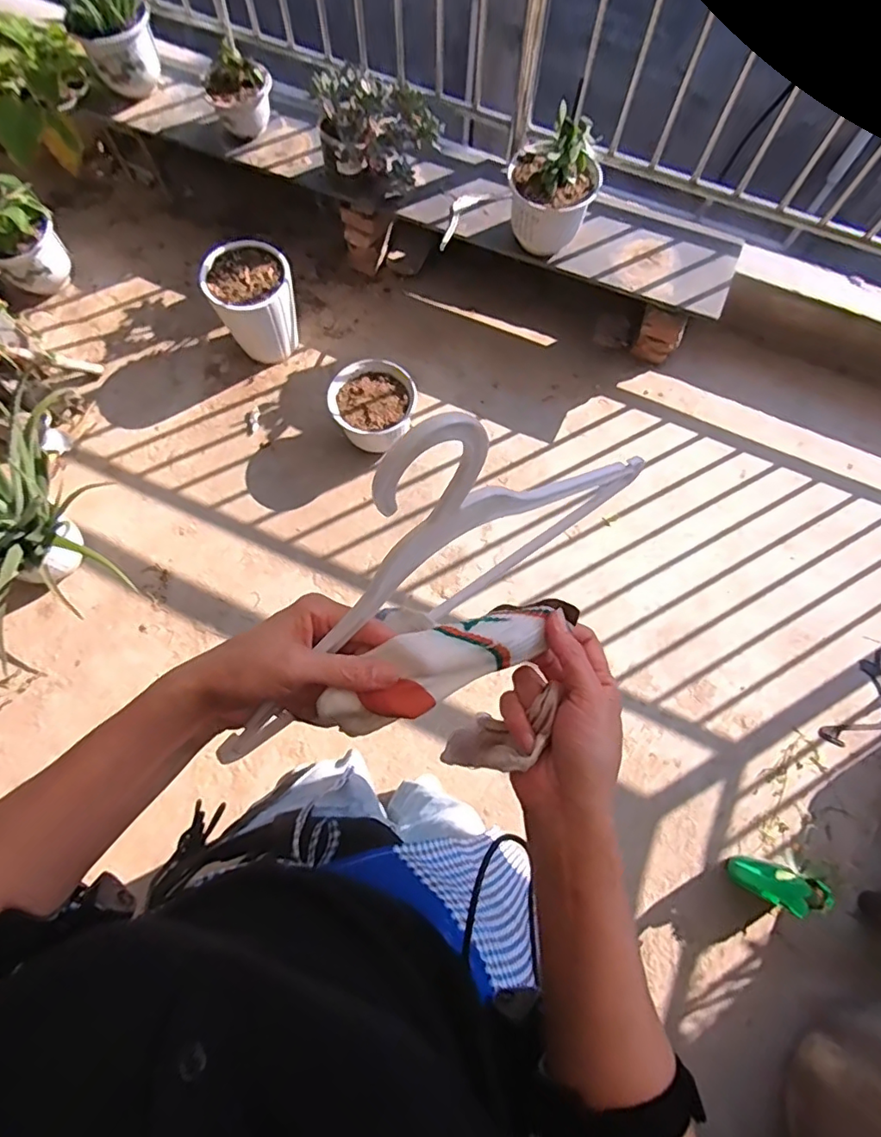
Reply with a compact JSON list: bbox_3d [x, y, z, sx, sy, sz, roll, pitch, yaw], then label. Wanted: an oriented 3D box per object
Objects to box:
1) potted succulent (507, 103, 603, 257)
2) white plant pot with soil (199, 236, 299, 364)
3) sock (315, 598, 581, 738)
[{"bbox_3d":[0.286,-0.975,1.393,0.227,0.255,0.199,12,73,2],"label":"potted succulent"},{"bbox_3d":[-0.538,-0.775,1.614,0.224,0.261,0.246,0,73,-1],"label":"white plant pot with soil"},{"bbox_3d":[0.010,0.055,0.351,0.175,0.028,0.045,-24,76,-14],"label":"sock"}]

